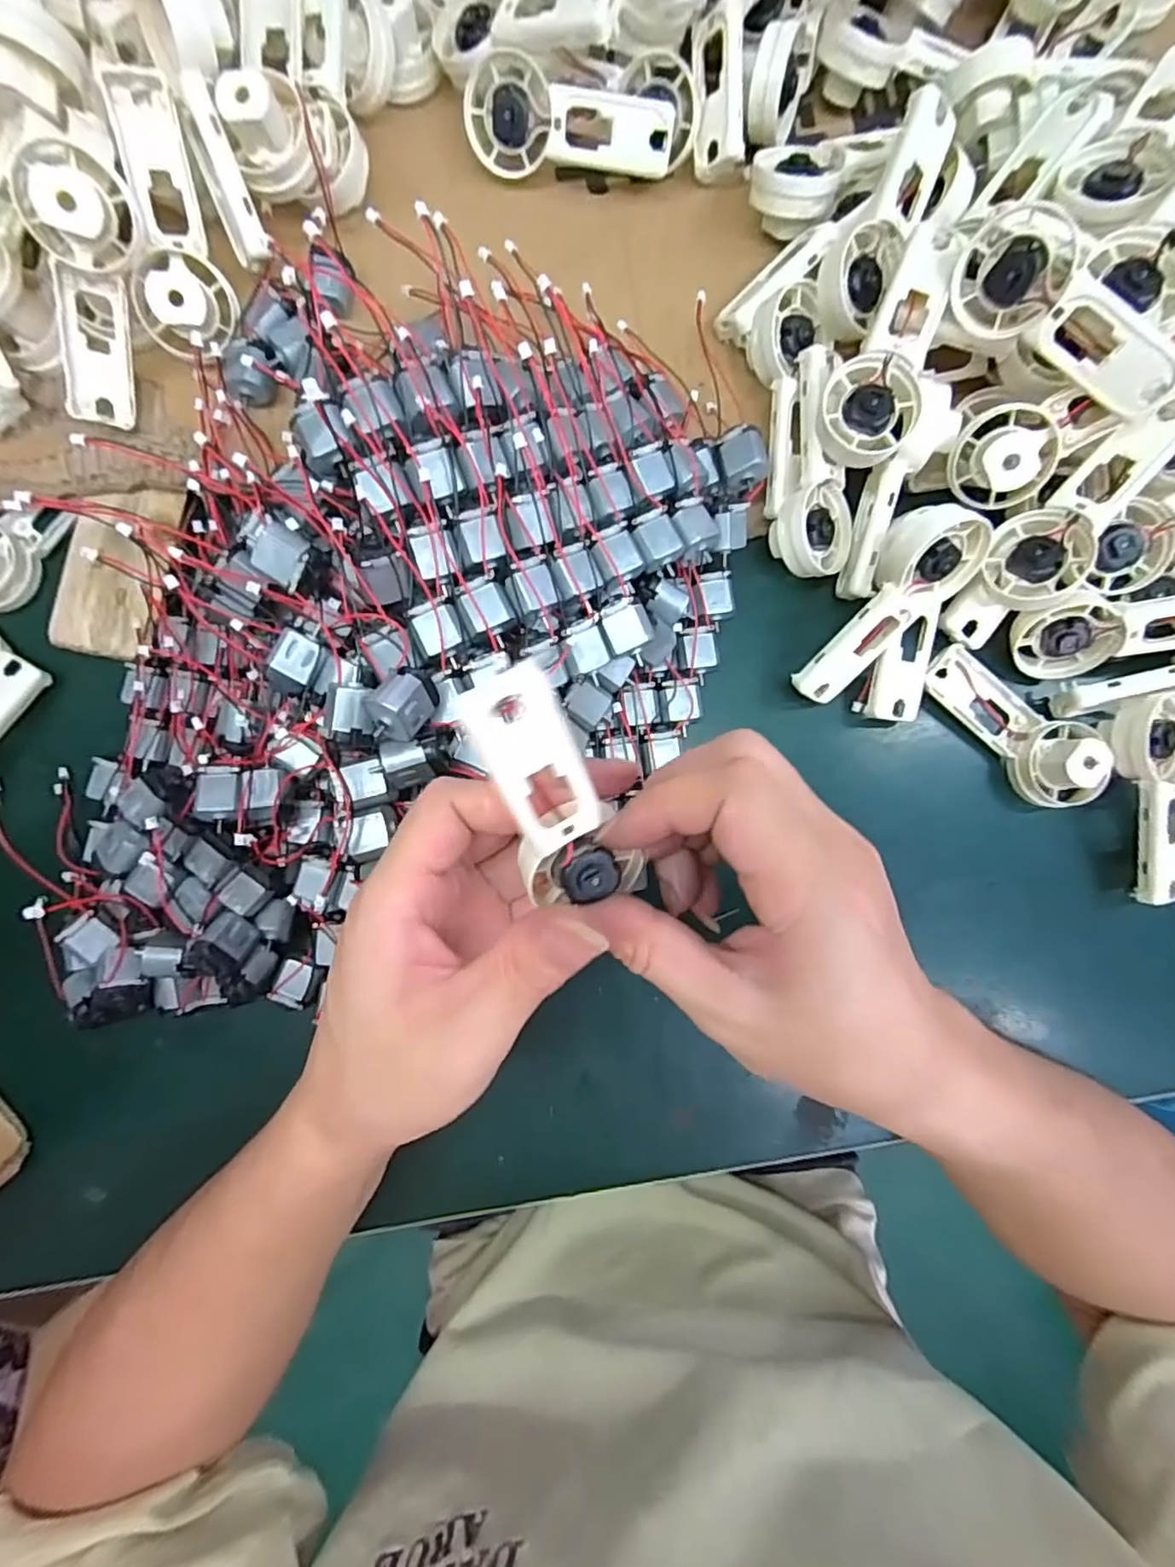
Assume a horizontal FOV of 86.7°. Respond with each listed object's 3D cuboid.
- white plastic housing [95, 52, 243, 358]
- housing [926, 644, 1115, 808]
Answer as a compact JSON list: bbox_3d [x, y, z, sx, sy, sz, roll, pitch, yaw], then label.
[{"bbox_3d":[-0.176,-0.232,0.259,0.034,0.024,0.101,-6,102,0],"label":"white plastic housing"},{"bbox_3d":[0.201,-0.029,0.287,0.036,0.024,0.091,-43,87,-3],"label":"housing"}]

